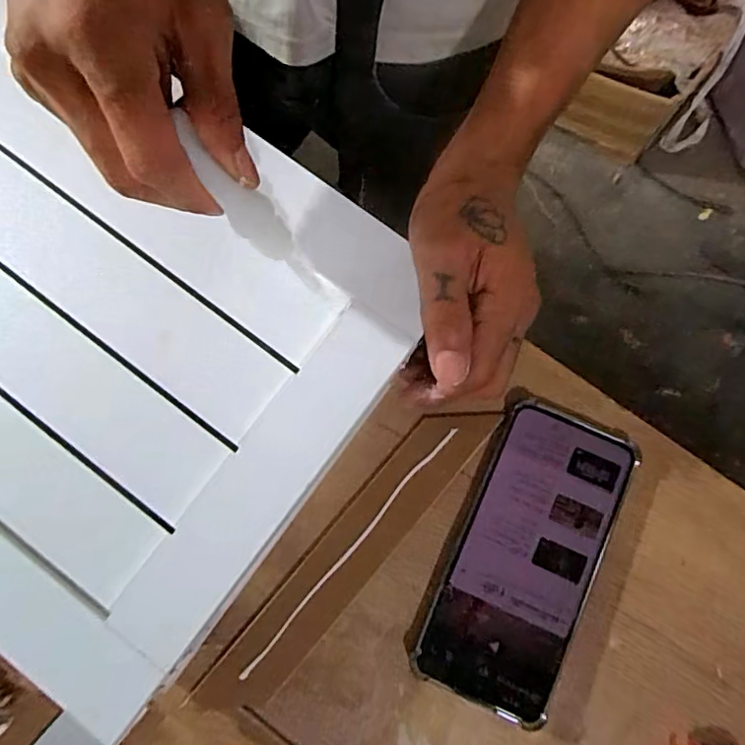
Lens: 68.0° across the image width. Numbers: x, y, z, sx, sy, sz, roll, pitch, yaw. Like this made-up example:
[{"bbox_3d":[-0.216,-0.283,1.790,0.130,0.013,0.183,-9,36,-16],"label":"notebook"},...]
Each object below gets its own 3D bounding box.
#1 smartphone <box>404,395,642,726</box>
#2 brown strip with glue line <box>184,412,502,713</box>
[{"bbox_3d":[0.086,0.103,0.312,0.076,0.016,0.163,24,81,3],"label":"smartphone"},{"bbox_3d":[-0.014,0.104,0.315,0.036,0.004,0.218,39,83,12],"label":"brown strip with glue line"}]

